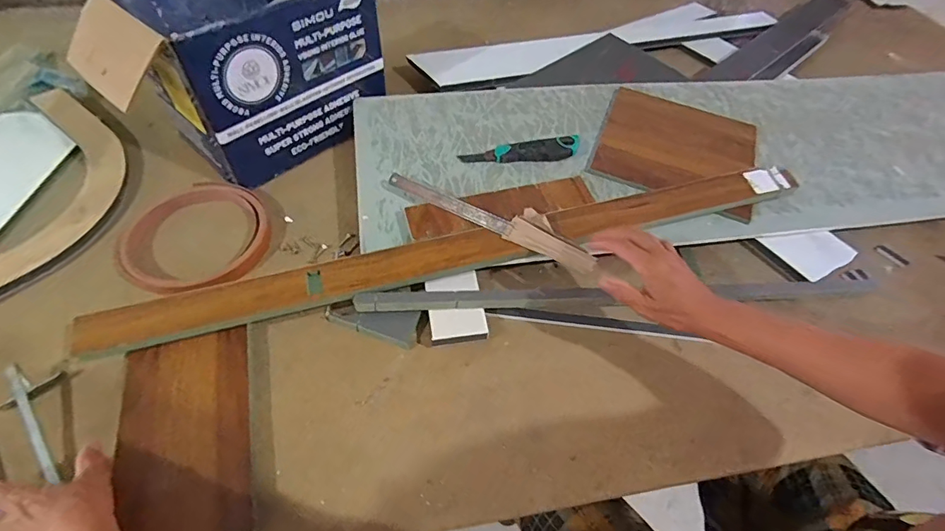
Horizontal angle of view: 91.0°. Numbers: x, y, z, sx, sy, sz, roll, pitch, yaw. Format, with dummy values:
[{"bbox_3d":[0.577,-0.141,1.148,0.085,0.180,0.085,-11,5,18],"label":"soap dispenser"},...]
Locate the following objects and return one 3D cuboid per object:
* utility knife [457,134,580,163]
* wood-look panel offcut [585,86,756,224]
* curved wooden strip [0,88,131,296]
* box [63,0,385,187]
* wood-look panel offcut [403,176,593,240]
[{"bbox_3d":[0.076,-0.177,0.717,0.182,0.023,0.037,-6,52,-8],"label":"utility knife"},{"bbox_3d":[0.331,-0.198,0.752,0.240,0.008,0.238,19,53,12],"label":"wood-look panel offcut"},{"bbox_3d":[-0.611,-0.093,0.653,0.182,0.034,0.465,-1,52,-4],"label":"curved wooden strip"},{"bbox_3d":[-0.345,-0.298,0.710,0.198,0.234,0.363,35,58,22],"label":"box"},{"bbox_3d":[0.041,-0.086,0.655,0.262,0.014,0.060,-14,54,-13],"label":"wood-look panel offcut"}]

